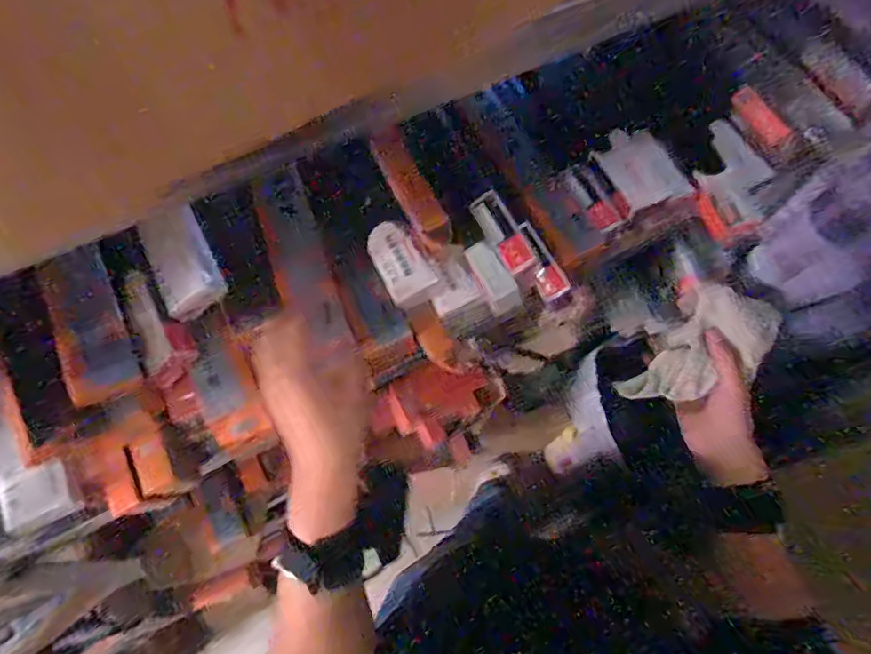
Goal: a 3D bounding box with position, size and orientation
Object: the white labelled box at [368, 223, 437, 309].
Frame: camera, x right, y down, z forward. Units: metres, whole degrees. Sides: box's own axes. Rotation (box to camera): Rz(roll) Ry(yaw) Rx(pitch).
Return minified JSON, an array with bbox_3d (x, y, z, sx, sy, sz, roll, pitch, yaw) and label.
[{"bbox_3d":[-0.032,-0.056,0.454,0.041,0.019,0.075,-30,71,-12],"label":"white labelled box"}]

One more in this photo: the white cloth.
[{"bbox_3d":[0.236,0.022,0.460,0.146,0.033,0.073,-39,72,9],"label":"white cloth"}]

